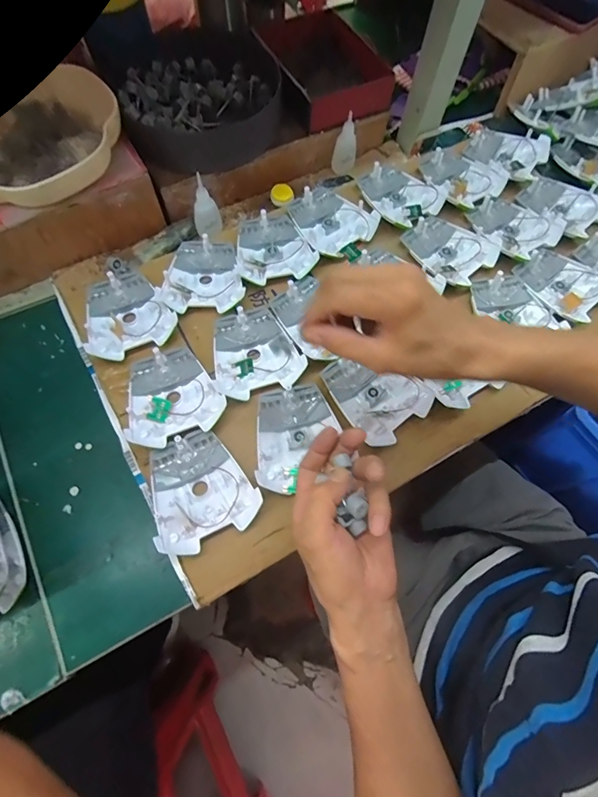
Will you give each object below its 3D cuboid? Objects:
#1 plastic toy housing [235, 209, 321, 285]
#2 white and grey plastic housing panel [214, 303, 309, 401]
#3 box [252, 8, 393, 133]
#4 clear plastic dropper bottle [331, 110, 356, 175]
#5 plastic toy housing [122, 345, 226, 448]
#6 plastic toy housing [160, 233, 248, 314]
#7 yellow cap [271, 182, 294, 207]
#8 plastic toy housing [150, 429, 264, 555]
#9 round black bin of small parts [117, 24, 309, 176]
[{"bbox_3d":[-0.040,-0.196,0.506,0.097,0.020,0.114,-24,71,-12],"label":"plastic toy housing"},{"bbox_3d":[-0.050,-0.057,0.450,0.096,0.013,0.111,-13,70,-9],"label":"white and grey plastic housing panel"},{"bbox_3d":[0.035,-0.462,0.547,0.134,0.042,0.187,-21,71,-11],"label":"box"},{"bbox_3d":[0.067,-0.359,0.554,0.031,0.065,0.022,-24,72,-12],"label":"clear plastic dropper bottle"},{"bbox_3d":[-0.138,-0.007,0.428,0.098,0.020,0.107,-18,70,-10],"label":"plastic toy housing"},{"bbox_3d":[-0.116,-0.153,0.486,0.095,0.022,0.102,0,68,-4],"label":"plastic toy housing"},{"bbox_3d":[-0.024,-0.286,0.552,0.030,0.015,0.029,1,68,-3],"label":"yellow cap"},{"bbox_3d":[-0.099,0.086,0.389,0.096,0.016,0.107,-23,71,-12],"label":"plastic toy housing"},{"bbox_3d":[-0.126,-0.403,0.530,0.229,0.059,0.206,-30,73,-14],"label":"round black bin of small parts"}]

